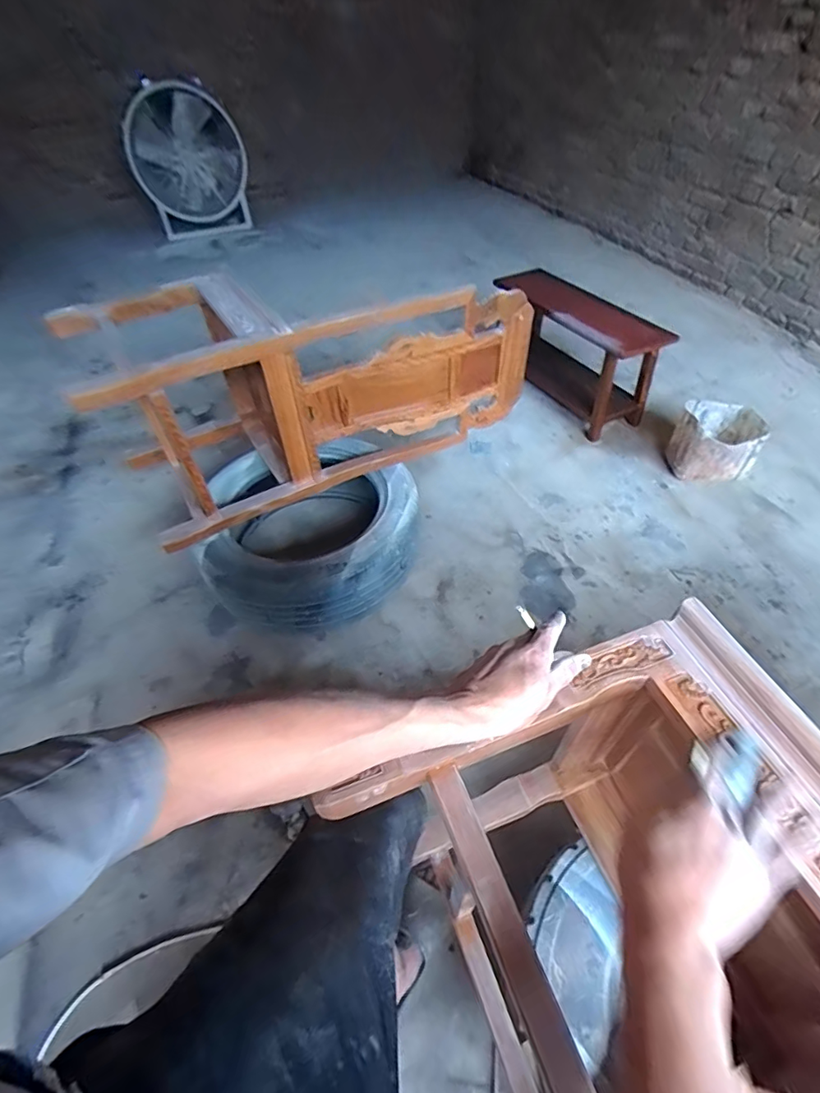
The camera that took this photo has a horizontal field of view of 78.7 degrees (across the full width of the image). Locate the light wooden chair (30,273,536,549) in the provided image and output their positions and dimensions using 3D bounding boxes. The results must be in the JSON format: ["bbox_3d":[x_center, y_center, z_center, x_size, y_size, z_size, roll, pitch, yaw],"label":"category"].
[{"bbox_3d":[-0.254,-0.445,1.331,1.024,0.456,0.467,-24,49,-15],"label":"light wooden chair"}]

